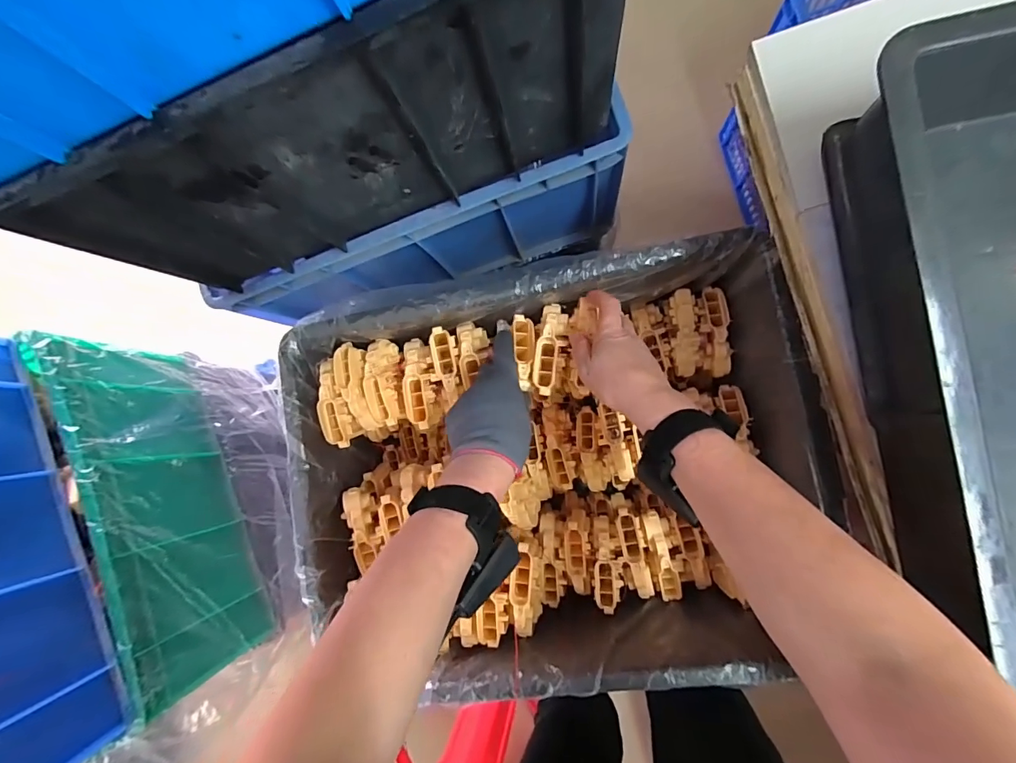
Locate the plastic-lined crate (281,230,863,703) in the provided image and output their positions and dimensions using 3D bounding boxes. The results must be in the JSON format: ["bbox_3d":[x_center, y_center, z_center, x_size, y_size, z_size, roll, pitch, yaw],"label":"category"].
[{"bbox_3d":[0.044,0.096,0.514,0.512,0.175,0.408,-10,86,9],"label":"plastic-lined crate"}]

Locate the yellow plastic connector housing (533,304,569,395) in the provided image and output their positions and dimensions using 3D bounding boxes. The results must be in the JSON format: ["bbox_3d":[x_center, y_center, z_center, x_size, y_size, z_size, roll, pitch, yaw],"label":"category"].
[{"bbox_3d":[0.046,-0.037,0.477,0.028,0.036,0.100,9,89,10],"label":"yellow plastic connector housing"}]

